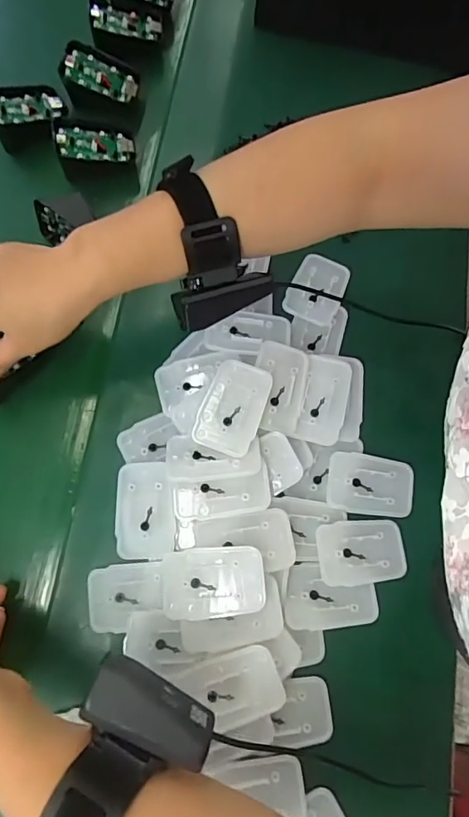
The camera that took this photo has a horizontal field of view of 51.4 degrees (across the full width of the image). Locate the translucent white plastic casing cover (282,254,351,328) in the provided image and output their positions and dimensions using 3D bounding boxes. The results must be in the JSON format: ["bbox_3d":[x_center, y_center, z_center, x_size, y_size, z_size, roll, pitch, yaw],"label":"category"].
[{"bbox_3d":[0.072,-0.105,0.430,0.046,0.011,0.065,24,73,6],"label":"translucent white plastic casing cover"}]

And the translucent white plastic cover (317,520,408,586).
[{"bbox_3d":[0.095,0.106,0.362,0.065,0.005,0.044,-5,72,-3],"label":"translucent white plastic cover"}]

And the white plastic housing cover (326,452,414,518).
[{"bbox_3d":[0.106,0.059,0.378,0.066,0.008,0.045,10,72,1],"label":"white plastic housing cover"}]

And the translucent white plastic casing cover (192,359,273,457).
[{"bbox_3d":[-0.001,-0.001,0.369,0.045,0.011,0.068,20,73,5],"label":"translucent white plastic casing cover"}]

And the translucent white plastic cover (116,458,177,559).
[{"bbox_3d":[-0.067,0.075,0.362,0.044,0.006,0.069,-2,72,-3],"label":"translucent white plastic cover"}]

